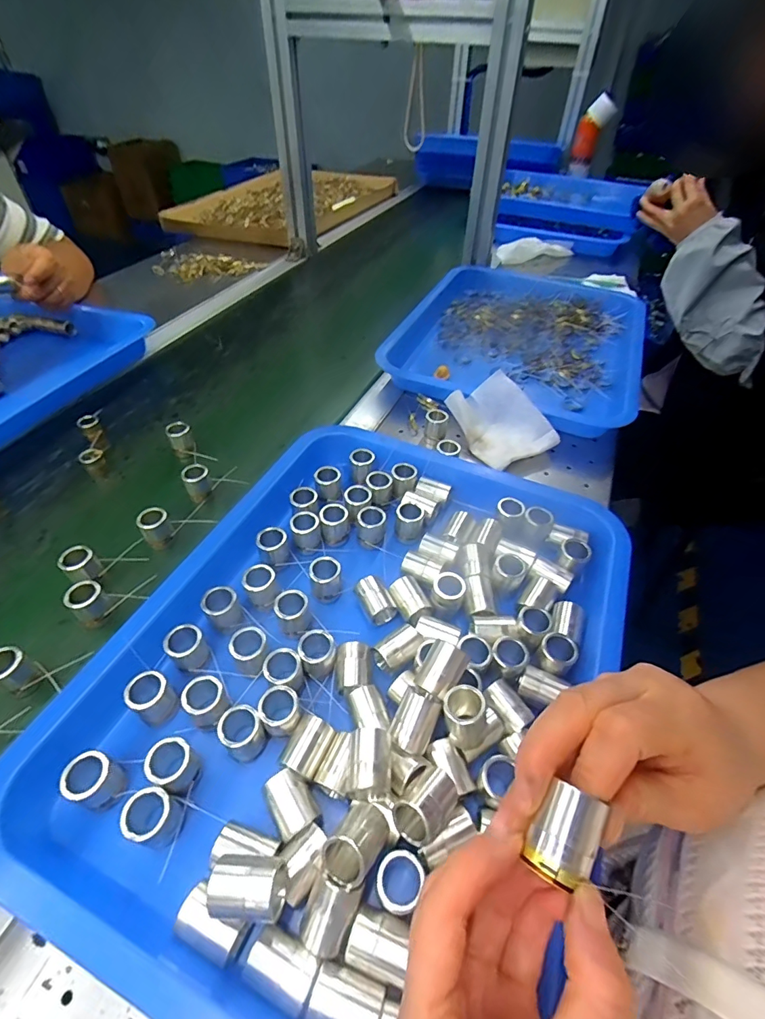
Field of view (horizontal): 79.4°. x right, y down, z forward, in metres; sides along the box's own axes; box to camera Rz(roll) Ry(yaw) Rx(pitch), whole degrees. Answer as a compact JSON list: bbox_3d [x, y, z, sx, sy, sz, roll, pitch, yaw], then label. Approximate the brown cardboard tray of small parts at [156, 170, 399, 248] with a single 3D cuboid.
[{"bbox_3d":[-0.219,-0.753,1.119,0.344,0.040,0.583,19,49,16],"label":"brown cardboard tray of small parts"}]

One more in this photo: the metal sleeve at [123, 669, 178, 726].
[{"bbox_3d":[-0.139,0.112,0.278,0.019,0.023,0.022,33,54,27],"label":"metal sleeve"}]

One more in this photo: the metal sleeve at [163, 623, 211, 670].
[{"bbox_3d":[-0.127,0.090,0.300,0.021,0.024,0.020,1,46,-1],"label":"metal sleeve"}]

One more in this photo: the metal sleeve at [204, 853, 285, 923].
[{"bbox_3d":[-0.061,0.175,0.213,0.033,0.023,0.022,4,46,3],"label":"metal sleeve"}]

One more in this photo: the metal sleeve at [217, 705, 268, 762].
[{"bbox_3d":[-0.082,0.131,0.269,0.021,0.033,0.021,1,46,-1],"label":"metal sleeve"}]

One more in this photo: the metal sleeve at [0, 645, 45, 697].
[{"bbox_3d":[-0.242,0.108,0.303,0.025,0.033,0.022,23,50,19],"label":"metal sleeve"}]

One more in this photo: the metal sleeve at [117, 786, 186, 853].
[{"bbox_3d":[-0.118,0.159,0.238,0.021,0.029,0.022,1,46,-1],"label":"metal sleeve"}]

